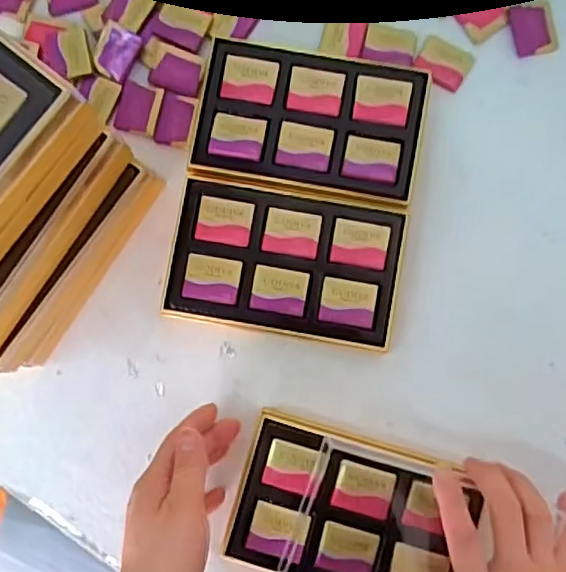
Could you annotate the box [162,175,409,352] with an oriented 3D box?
[{"bbox_3d":[0.003,-0.016,0.470,0.160,0.027,0.102,10,84,2],"label":"box"}]

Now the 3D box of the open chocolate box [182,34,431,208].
[{"bbox_3d":[0.020,-0.120,0.481,0.161,0.030,0.103,10,84,2],"label":"open chocolate box"}]

